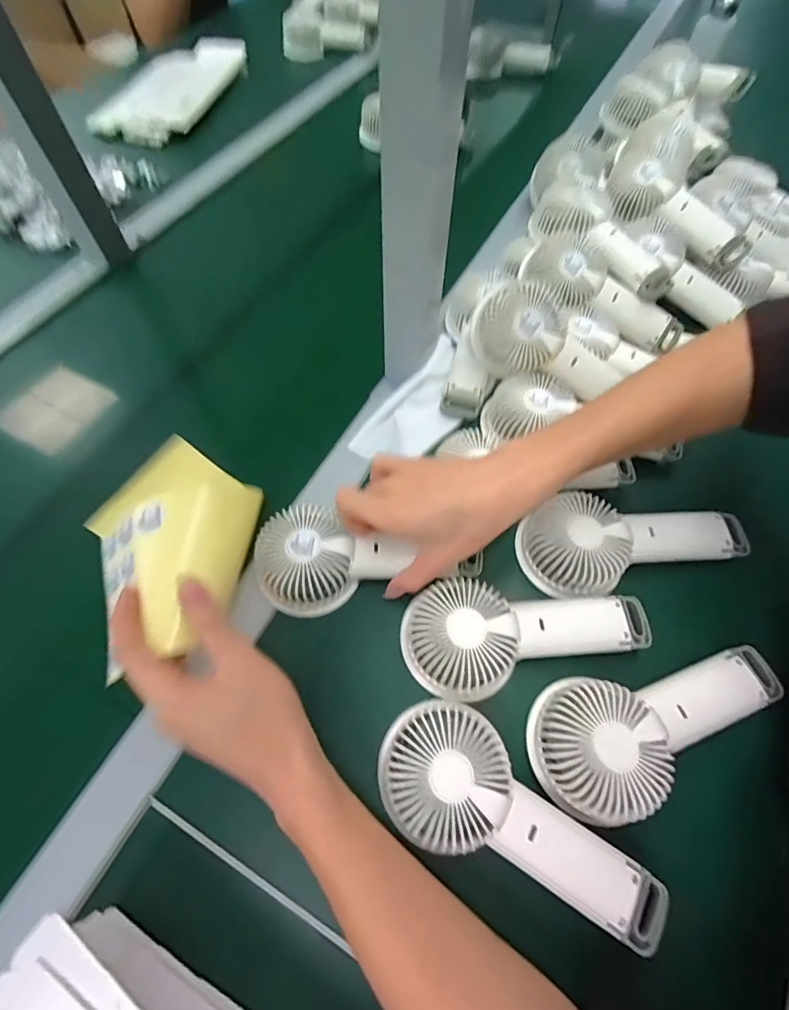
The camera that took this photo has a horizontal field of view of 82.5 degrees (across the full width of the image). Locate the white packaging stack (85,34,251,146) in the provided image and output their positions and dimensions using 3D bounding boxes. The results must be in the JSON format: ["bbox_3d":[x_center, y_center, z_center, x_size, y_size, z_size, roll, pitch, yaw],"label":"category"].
[{"bbox_3d":[-0.388,-0.715,0.776,0.183,0.030,0.315,9,63,4],"label":"white packaging stack"}]

